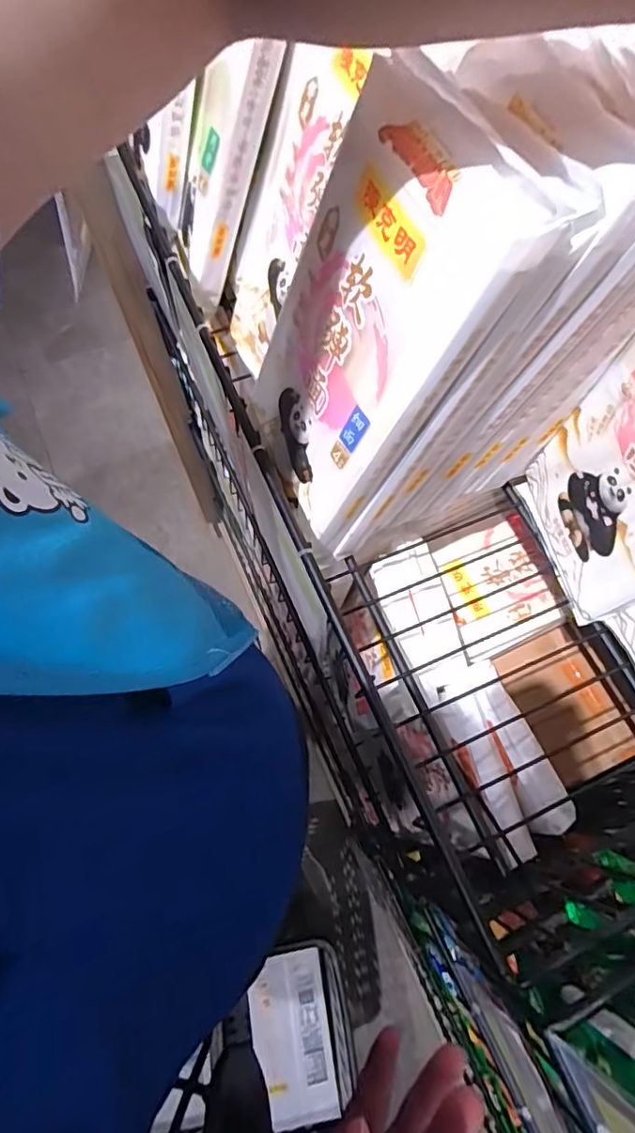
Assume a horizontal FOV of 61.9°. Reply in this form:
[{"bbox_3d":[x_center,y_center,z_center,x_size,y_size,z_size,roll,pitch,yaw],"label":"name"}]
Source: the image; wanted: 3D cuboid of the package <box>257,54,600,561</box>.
[{"bbox_3d":[0.026,-0.128,0.310,0.040,0.232,0.124,-19,69,-31],"label":"package"}]

